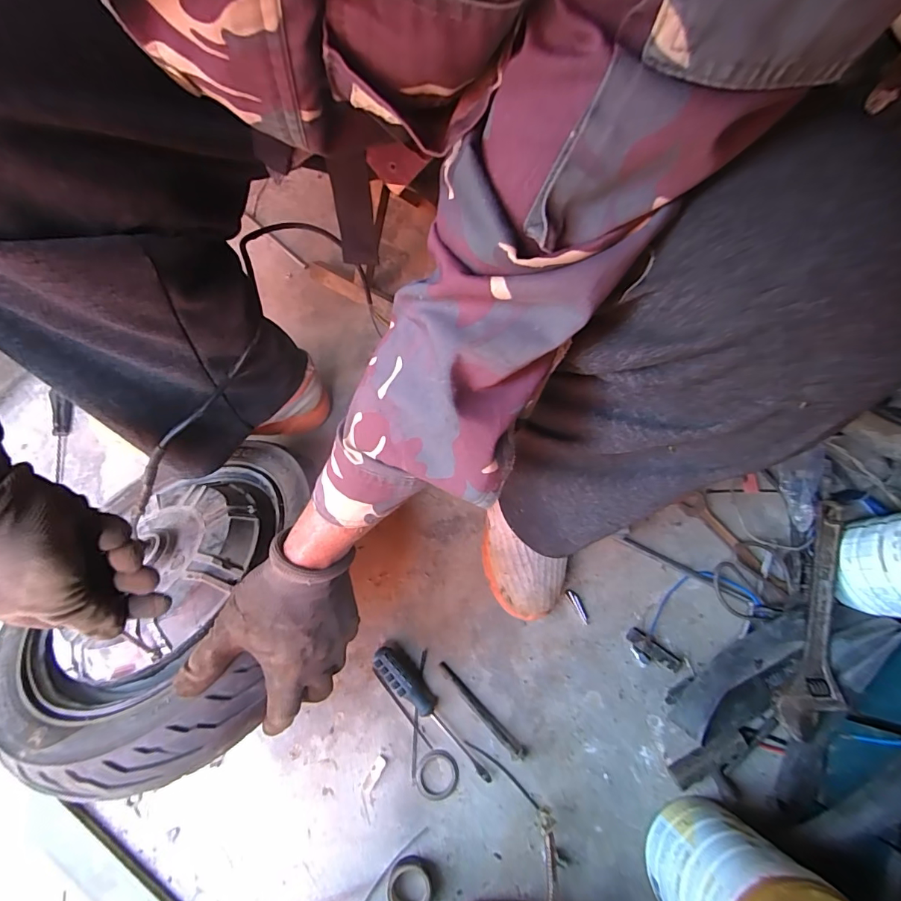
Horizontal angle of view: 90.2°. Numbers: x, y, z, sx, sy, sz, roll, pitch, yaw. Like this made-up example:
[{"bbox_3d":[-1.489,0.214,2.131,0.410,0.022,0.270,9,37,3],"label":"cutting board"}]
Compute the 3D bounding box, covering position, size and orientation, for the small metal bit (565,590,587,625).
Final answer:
[{"bbox_3d":[0.168,0.205,0.589,0.013,0.007,0.047,-26,72,-7],"label":"small metal bit"}]

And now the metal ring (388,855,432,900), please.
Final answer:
[{"bbox_3d":[-0.044,0.470,0.483,0.046,0.015,0.045,-1,70,2],"label":"metal ring"}]

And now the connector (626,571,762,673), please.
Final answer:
[{"bbox_3d":[0.305,0.215,0.577,0.171,0.013,0.075,-34,73,-10],"label":"connector"}]

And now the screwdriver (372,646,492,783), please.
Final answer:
[{"bbox_3d":[-0.021,0.312,0.535,0.188,0.030,0.032,40,76,14],"label":"screwdriver"}]

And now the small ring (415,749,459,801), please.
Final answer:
[{"bbox_3d":[-0.016,0.382,0.528,0.050,0.004,0.051,-1,70,2],"label":"small ring"}]

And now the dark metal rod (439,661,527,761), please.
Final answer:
[{"bbox_3d":[0.036,0.317,0.546,0.139,0.007,0.016,42,77,15],"label":"dark metal rod"}]

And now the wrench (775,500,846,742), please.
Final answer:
[{"bbox_3d":[0.459,0.202,0.554,0.056,0.021,0.287,23,73,10],"label":"wrench"}]

